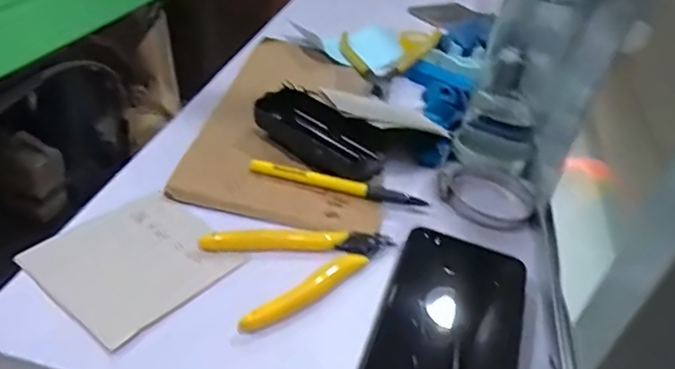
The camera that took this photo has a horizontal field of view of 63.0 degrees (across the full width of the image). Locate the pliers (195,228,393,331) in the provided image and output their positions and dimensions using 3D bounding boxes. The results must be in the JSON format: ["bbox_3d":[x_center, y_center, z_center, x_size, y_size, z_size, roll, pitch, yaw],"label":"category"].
[{"bbox_3d":[-0.018,0.042,0.340,0.112,0.008,0.075,-13,39,-27],"label":"pliers"}]

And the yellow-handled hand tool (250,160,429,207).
[{"bbox_3d":[0.001,-0.001,0.395,0.126,0.016,0.010,10,35,3],"label":"yellow-handled hand tool"}]

